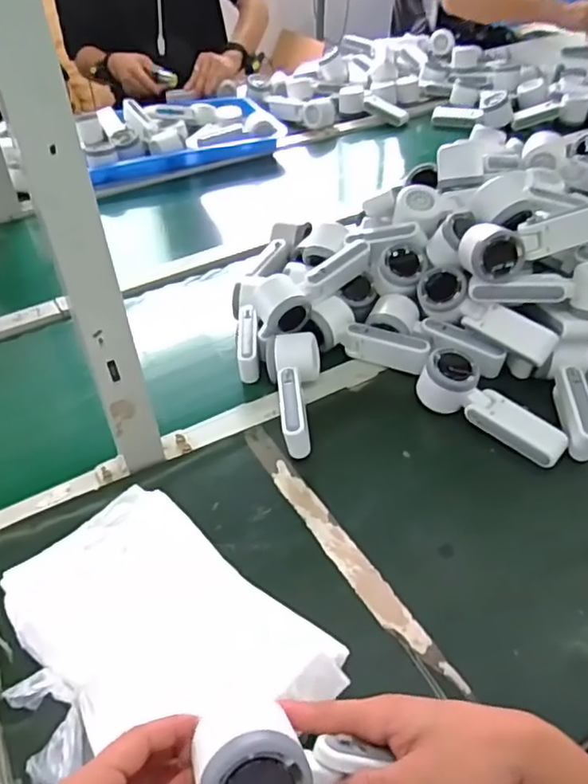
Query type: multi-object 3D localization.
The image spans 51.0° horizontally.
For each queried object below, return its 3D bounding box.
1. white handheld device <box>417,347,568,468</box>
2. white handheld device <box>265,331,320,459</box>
[{"bbox_3d":[0.210,0.012,0.654,0.164,0.058,0.049,28,51,27],"label":"white handheld device"},{"bbox_3d":[0.001,0.001,0.683,0.062,0.055,0.151,-2,44,0],"label":"white handheld device"}]

